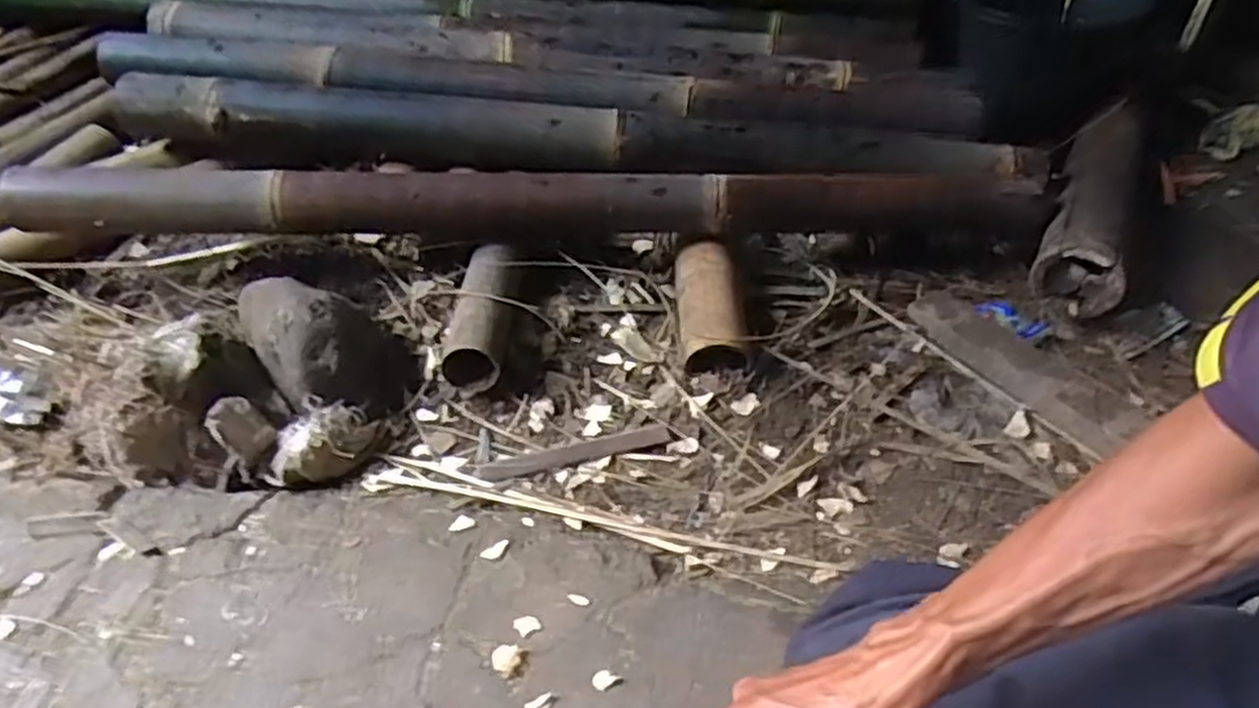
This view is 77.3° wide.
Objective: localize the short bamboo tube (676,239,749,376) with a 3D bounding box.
[{"bbox_3d":[0.091,-0.055,0.919,0.071,0.067,0.176,-3,44,-1],"label":"short bamboo tube"}]

